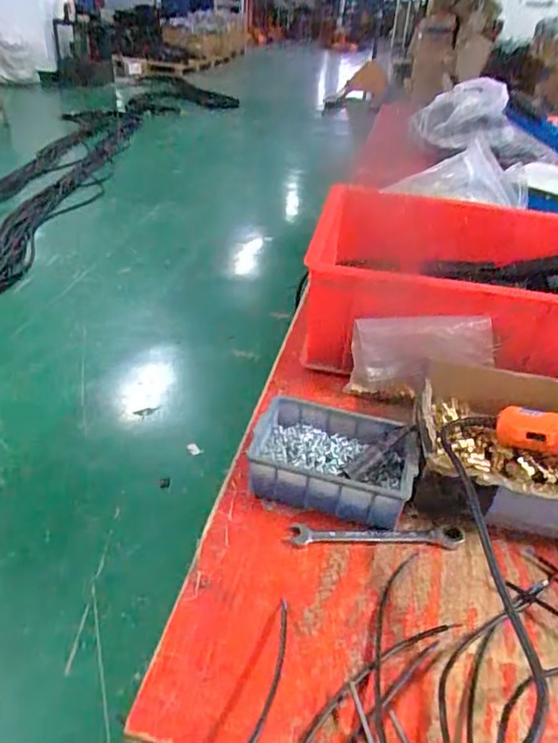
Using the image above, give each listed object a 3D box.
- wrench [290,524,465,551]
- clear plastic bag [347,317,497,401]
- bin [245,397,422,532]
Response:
[{"bbox_3d":[0.086,0.144,0.473,0.149,0.005,0.019,2,36,-2],"label":"wrench"},{"bbox_3d":[0.160,-0.014,0.616,0.154,0.099,0.027,5,36,2],"label":"clear plastic bag"},{"bbox_3d":[0.051,0.082,0.510,0.148,0.050,0.104,10,37,9],"label":"bin"}]

